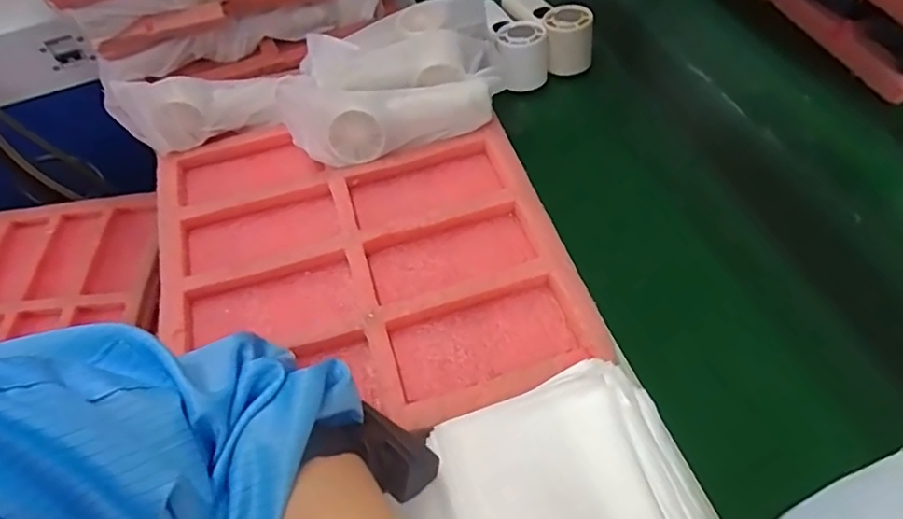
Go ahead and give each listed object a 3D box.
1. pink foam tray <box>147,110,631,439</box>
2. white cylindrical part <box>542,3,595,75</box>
[{"bbox_3d":[-0.080,-0.006,0.505,0.325,0.027,0.330,-15,55,-5],"label":"pink foam tray"},{"bbox_3d":[0.129,-0.240,0.648,0.051,0.059,0.054,-3,55,4],"label":"white cylindrical part"}]

